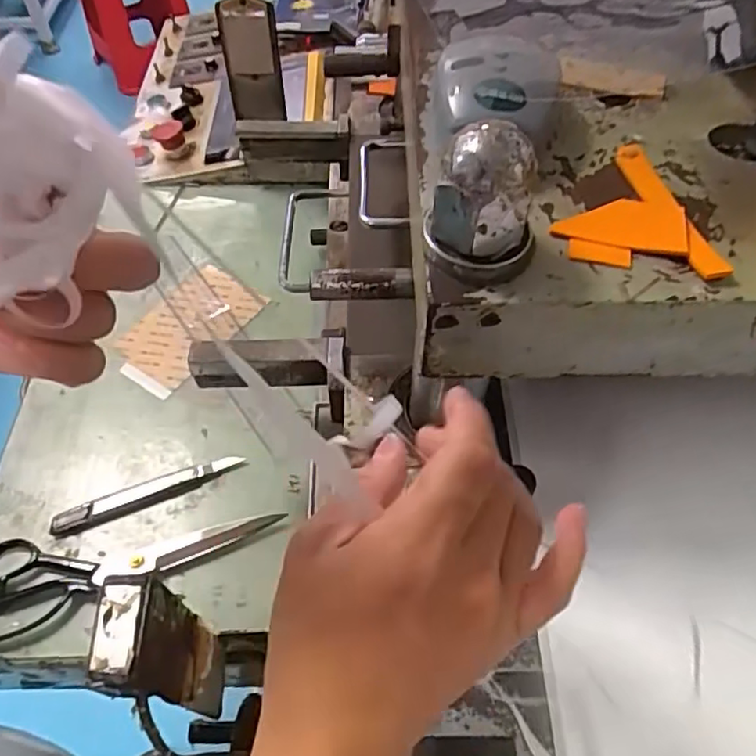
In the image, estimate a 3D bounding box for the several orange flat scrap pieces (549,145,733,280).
[{"bbox_3d":[0.130,-0.089,0.319,0.076,0.005,0.094,6,55,4],"label":"several orange flat scrap pieces"}]

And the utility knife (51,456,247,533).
[{"bbox_3d":[-0.200,0.099,0.544,0.162,0.009,0.017,-19,57,-14],"label":"utility knife"}]

